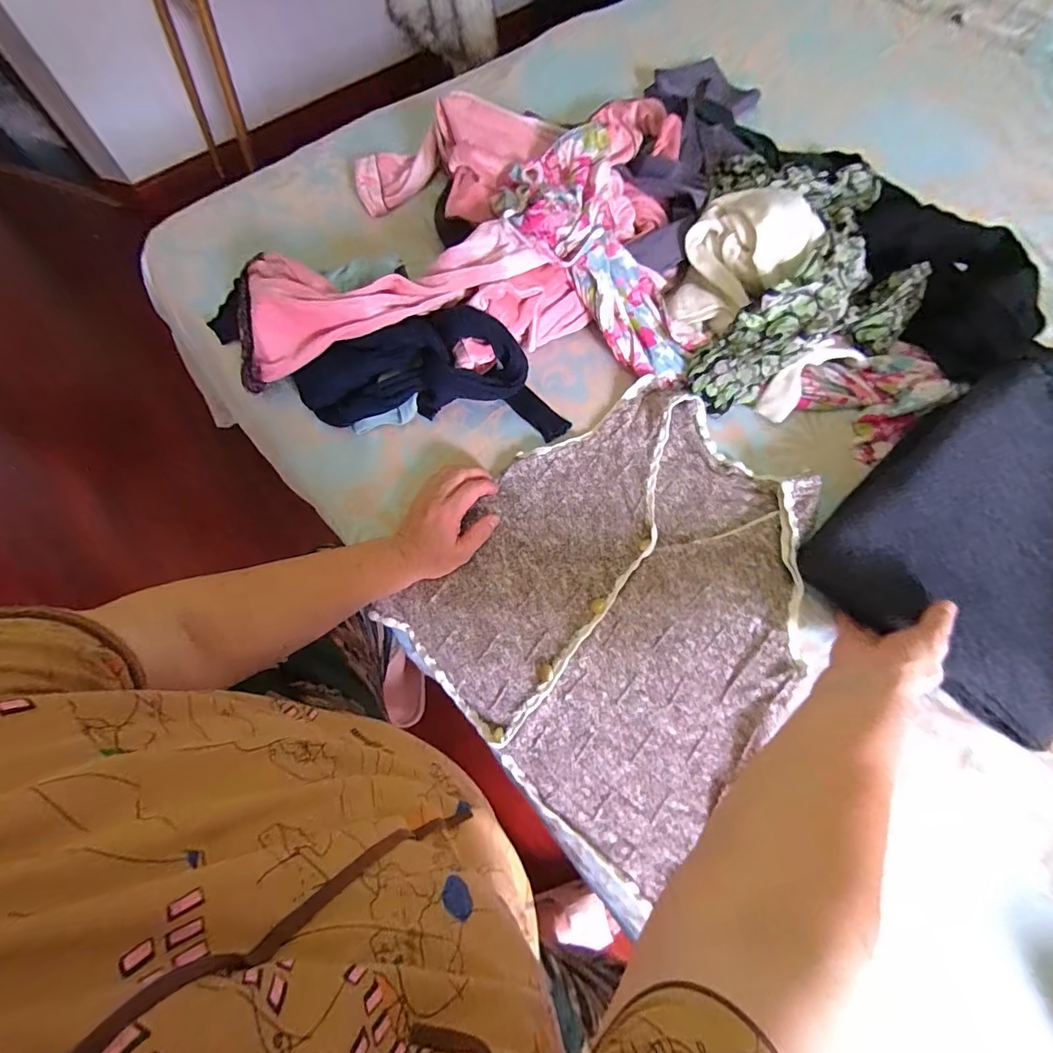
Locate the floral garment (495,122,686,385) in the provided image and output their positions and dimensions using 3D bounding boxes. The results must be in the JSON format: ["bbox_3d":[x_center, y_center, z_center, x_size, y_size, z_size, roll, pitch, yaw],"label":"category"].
[{"bbox_3d":[0.105,-0.351,0.625,0.199,0.089,0.369,-26,87,-8],"label":"floral garment"}]

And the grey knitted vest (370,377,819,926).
[{"bbox_3d":[0.112,0.075,0.542,0.372,0.068,0.439,42,76,14],"label":"grey knitted vest"}]

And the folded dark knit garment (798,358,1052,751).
[{"bbox_3d":[0.483,0.006,0.487,0.248,0.093,0.323,43,76,14],"label":"folded dark knit garment"}]

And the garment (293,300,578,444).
[{"bbox_3d":[-0.120,-0.187,0.584,0.346,0.090,0.125,7,69,2],"label":"garment"}]

